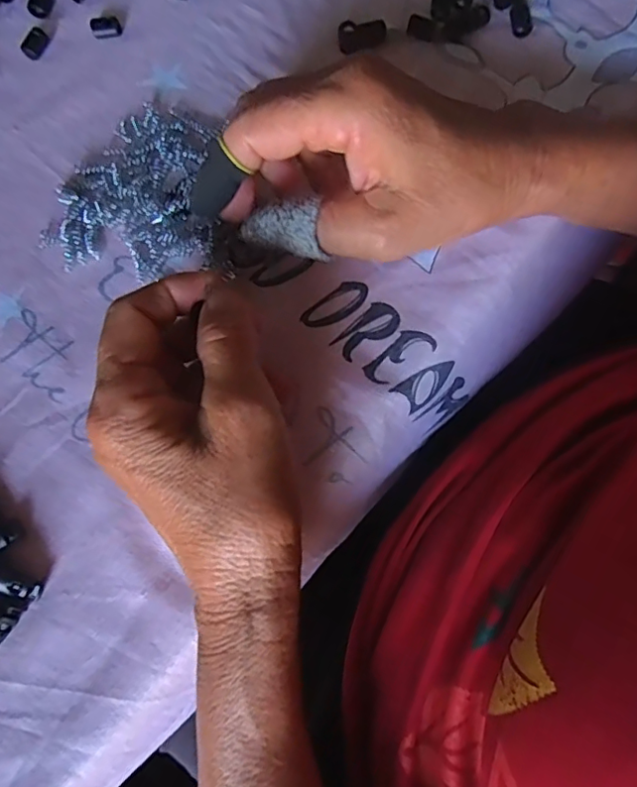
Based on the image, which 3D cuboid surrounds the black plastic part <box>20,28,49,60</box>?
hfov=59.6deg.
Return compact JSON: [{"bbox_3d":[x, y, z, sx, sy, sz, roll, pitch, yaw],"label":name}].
[{"bbox_3d":[-0.156,-0.194,0.307,0.008,0.008,0.016,31,80,6],"label":"black plastic part"}]

